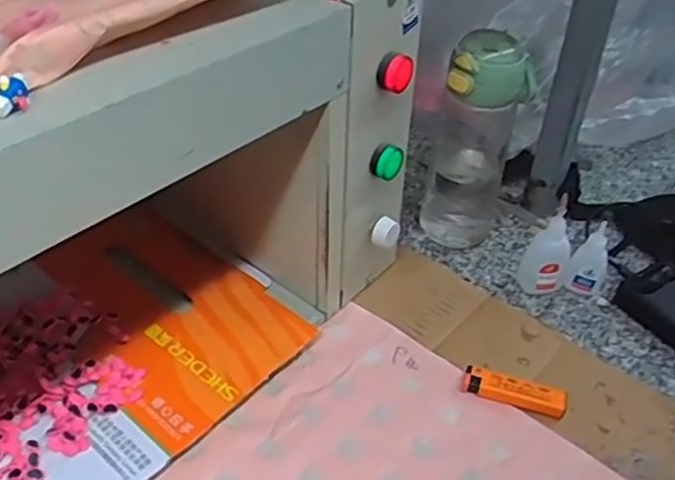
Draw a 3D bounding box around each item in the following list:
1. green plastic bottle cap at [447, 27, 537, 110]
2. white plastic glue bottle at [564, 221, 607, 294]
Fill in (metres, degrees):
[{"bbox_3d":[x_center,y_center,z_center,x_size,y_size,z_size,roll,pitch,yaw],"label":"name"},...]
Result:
[{"bbox_3d":[0.140,-0.151,0.624,0.074,0.051,0.064,16,42,12],"label":"green plastic bottle cap"},{"bbox_3d":[0.235,0.021,0.647,0.030,0.078,0.020,24,44,20],"label":"white plastic glue bottle"}]

